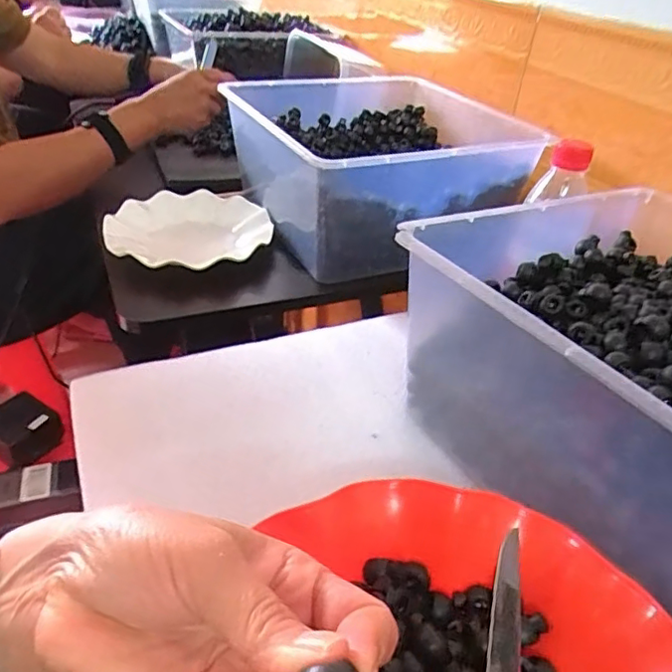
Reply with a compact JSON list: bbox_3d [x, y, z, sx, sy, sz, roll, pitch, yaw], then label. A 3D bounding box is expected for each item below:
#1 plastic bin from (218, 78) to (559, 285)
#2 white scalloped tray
[{"bbox_3d":[0.046,-0.210,0.705,0.312,0.132,0.292,-12,39,-21],"label":"plastic bin"},{"bbox_3d":[-0.168,-0.124,0.659,0.180,0.018,0.170,-18,41,-27],"label":"white scalloped tray"}]

